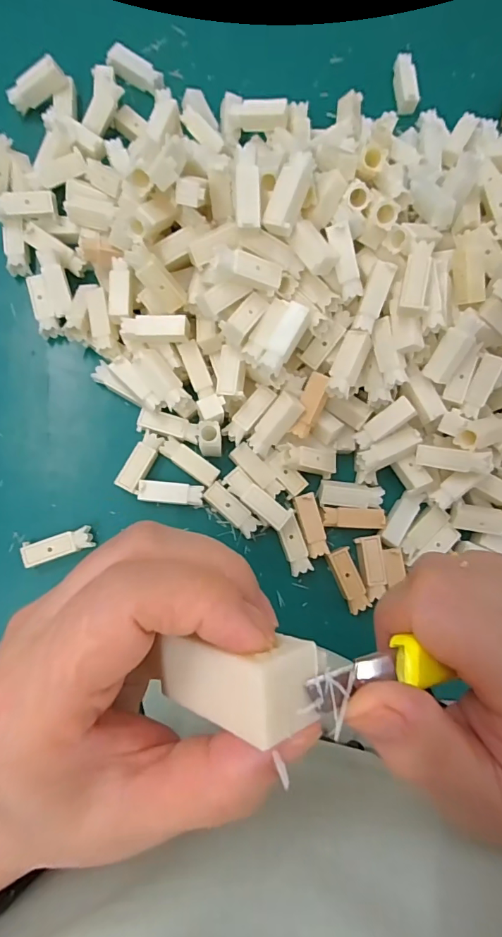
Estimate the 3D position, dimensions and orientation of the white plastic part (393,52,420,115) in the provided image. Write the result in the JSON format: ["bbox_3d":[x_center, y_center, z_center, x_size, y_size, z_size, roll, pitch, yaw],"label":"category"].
[{"bbox_3d":[0.185,-0.457,0.545,0.023,0.021,0.065,-4,83,-5],"label":"white plastic part"}]

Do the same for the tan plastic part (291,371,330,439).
[{"bbox_3d":[0.058,-0.059,0.436,0.022,0.017,0.061,18,97,-2],"label":"tan plastic part"}]

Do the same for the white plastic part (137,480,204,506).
[{"bbox_3d":[-0.078,0.025,0.452,0.061,0.021,0.020,5,82,-4],"label":"white plastic part"}]

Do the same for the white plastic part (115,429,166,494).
[{"bbox_3d":[-0.108,-0.006,0.449,0.023,0.017,0.060,26,81,-1],"label":"white plastic part"}]

